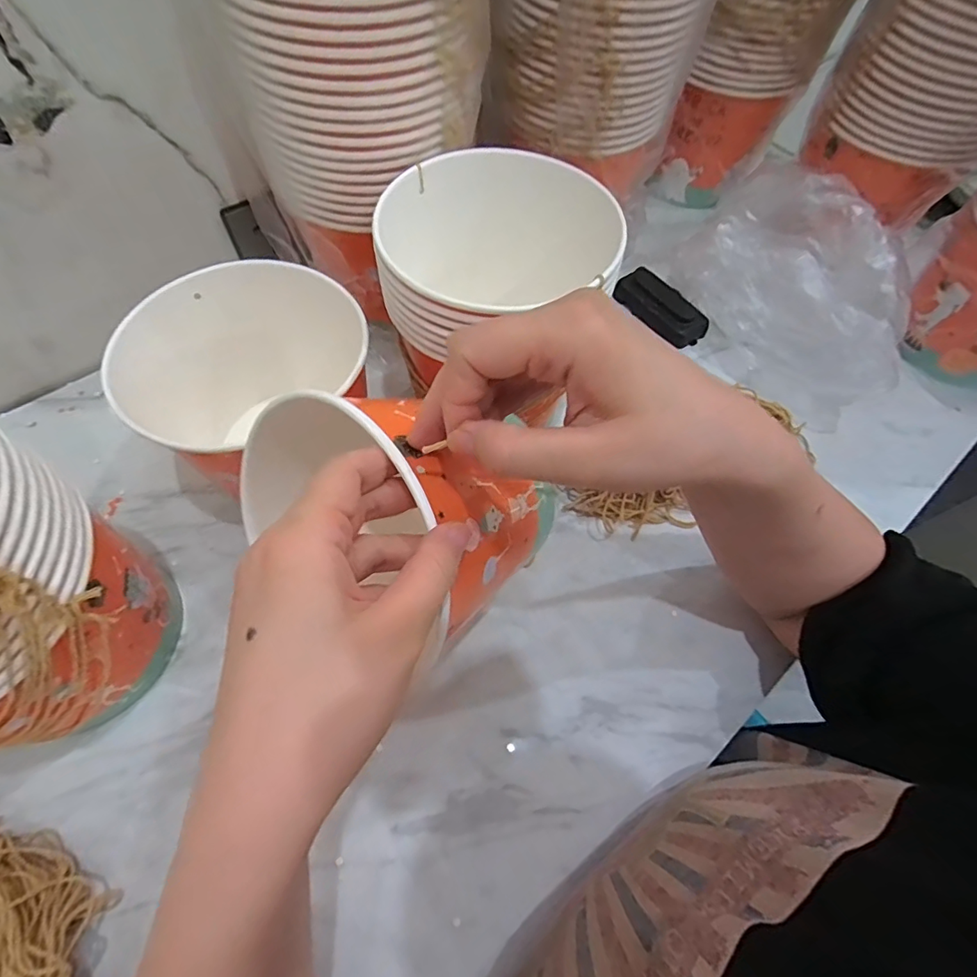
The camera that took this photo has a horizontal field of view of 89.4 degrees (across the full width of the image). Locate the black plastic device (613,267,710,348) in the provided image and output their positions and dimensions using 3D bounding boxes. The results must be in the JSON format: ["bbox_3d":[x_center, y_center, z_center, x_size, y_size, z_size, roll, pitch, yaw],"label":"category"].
[{"bbox_3d":[0.185,-0.200,0.537,0.049,0.025,0.107,-31,68,-18],"label":"black plastic device"}]

